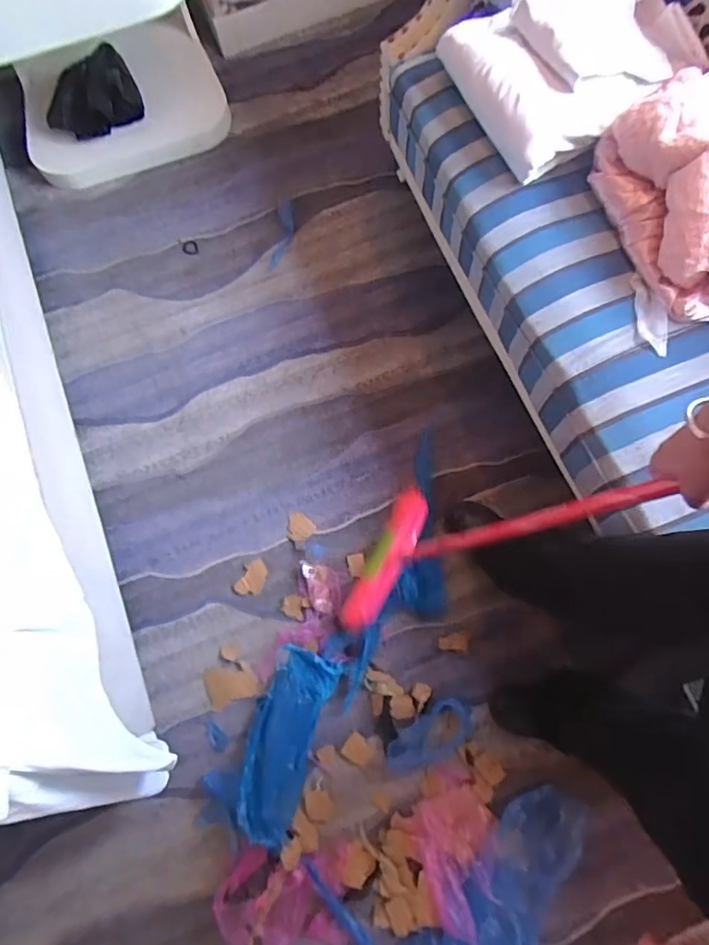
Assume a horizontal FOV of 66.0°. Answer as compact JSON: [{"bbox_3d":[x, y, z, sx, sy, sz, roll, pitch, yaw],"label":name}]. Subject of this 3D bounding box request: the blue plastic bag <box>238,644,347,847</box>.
[{"bbox_3d":[-0.141,0.538,1.108,0.135,0.082,0.339,19,76,9],"label":"blue plastic bag"}]

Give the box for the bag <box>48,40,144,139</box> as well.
[{"bbox_3d":[-0.701,-0.999,1.446,0.264,0.139,0.157,-22,74,-3],"label":"bag"}]

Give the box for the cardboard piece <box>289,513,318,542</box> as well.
[{"bbox_3d":[-0.122,0.126,1.273,0.060,0.006,0.066,-1,74,3],"label":"cardboard piece"}]

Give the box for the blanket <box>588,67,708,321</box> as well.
[{"bbox_3d":[0.588,-0.452,0.890,0.295,0.179,0.358,-10,73,1],"label":"blanket"}]

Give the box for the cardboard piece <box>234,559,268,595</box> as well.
[{"bbox_3d":[-0.229,0.242,1.242,0.056,0.008,0.084,28,77,11],"label":"cardboard piece"}]

